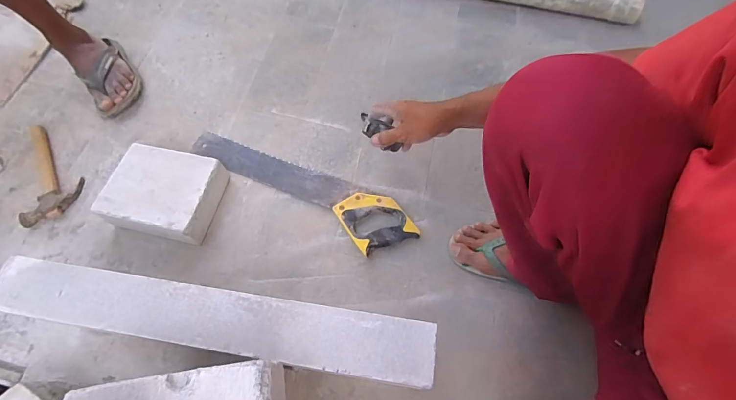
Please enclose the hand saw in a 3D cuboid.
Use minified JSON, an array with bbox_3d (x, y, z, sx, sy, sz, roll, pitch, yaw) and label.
[{"bbox_3d":[-0.150,-0.032,0.779,0.522,0.036,0.111,27,66,8],"label":"hand saw"}]

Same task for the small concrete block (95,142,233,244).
[{"bbox_3d":[-0.397,-0.015,0.747,0.213,0.080,0.169,10,64,0],"label":"small concrete block"}]

